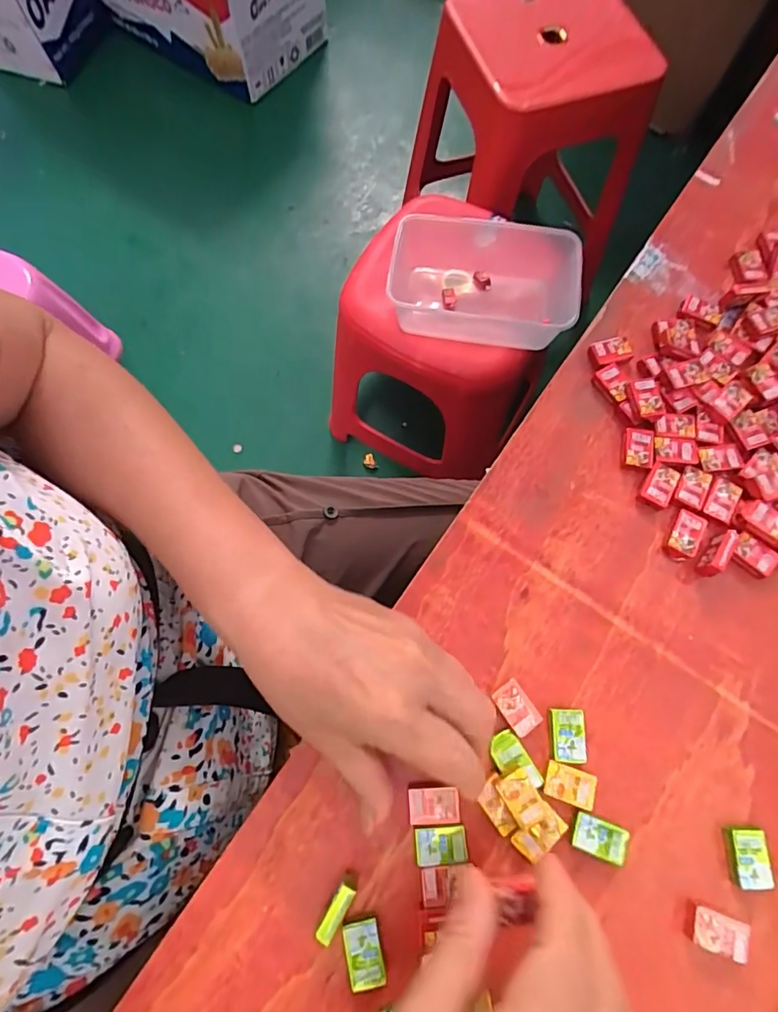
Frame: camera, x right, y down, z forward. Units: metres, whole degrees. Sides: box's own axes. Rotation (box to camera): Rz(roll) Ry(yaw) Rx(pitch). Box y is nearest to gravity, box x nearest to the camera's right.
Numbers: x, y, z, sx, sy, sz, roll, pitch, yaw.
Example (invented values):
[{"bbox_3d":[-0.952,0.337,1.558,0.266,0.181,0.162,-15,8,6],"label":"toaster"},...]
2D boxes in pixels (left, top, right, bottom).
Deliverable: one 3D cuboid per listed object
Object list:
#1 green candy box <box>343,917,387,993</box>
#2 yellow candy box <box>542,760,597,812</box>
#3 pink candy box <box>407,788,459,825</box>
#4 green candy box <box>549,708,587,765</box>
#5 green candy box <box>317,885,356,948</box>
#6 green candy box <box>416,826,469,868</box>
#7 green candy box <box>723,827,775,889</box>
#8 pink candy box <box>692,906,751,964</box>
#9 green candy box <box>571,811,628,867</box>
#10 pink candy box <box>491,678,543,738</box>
[{"bbox_3d":[-0.012,0.211,0.237,0.016,0.010,0.026,-12,73,-3],"label":"green candy box"},{"bbox_3d":[0.093,0.142,0.256,0.026,0.004,0.016,19,74,6],"label":"yellow candy box"},{"bbox_3d":[0.023,0.152,0.255,0.025,0.006,0.016,-4,73,-1],"label":"pink candy box"},{"bbox_3d":[0.094,0.121,0.265,0.017,0.007,0.026,0,73,0],"label":"green candy box"},{"bbox_3d":[-0.025,0.191,0.239,0.008,0.018,0.024,30,75,9],"label":"green candy box"},{"bbox_3d":[0.026,0.168,0.250,0.025,0.005,0.017,-4,73,-1],"label":"green candy box"},{"bbox_3d":[0.178,0.173,0.248,0.018,0.007,0.025,1,73,1],"label":"green candy box"},{"bbox_3d":[0.157,0.203,0.239,0.023,0.009,0.016,17,73,5],"label":"pink candy box"},{"bbox_3d":[0.105,0.166,0.251,0.026,0.007,0.017,18,74,6],"label":"green candy box"},{"bbox_3d":[0.068,0.108,0.270,0.017,0.008,0.026,-33,75,-10],"label":"pink candy box"}]

